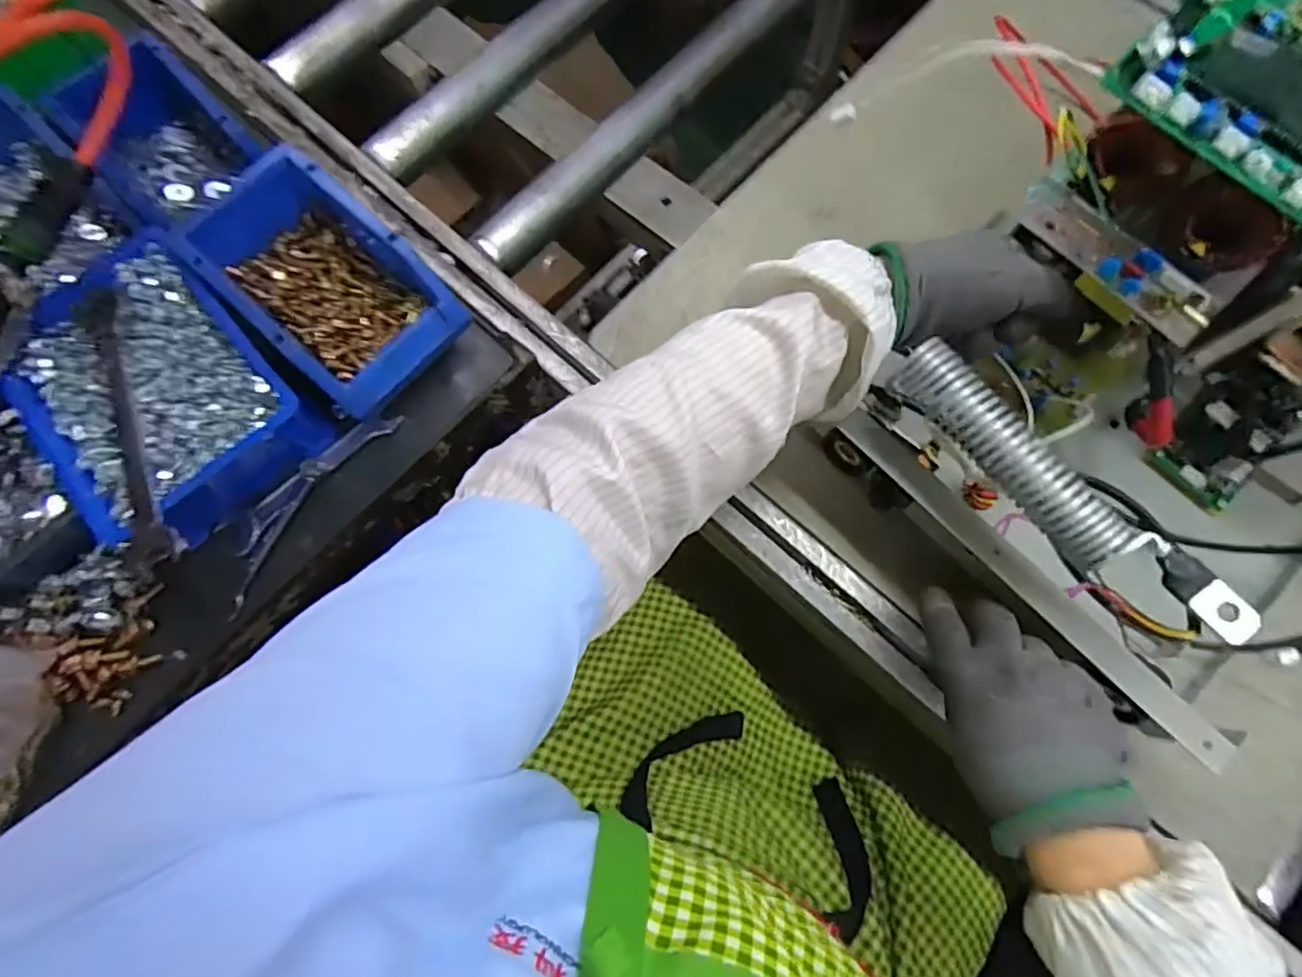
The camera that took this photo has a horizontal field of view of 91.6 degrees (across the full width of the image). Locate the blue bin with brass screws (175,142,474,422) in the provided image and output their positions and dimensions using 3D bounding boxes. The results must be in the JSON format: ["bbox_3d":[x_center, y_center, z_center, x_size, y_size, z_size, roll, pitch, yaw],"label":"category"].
[{"bbox_3d":[-0.238,-0.148,0.470,0.177,0.079,0.112,41,79,11],"label":"blue bin with brass screws"}]

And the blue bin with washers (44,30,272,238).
[{"bbox_3d":[-0.381,-0.268,0.510,0.100,0.084,0.162,-43,79,-10],"label":"blue bin with washers"}]

